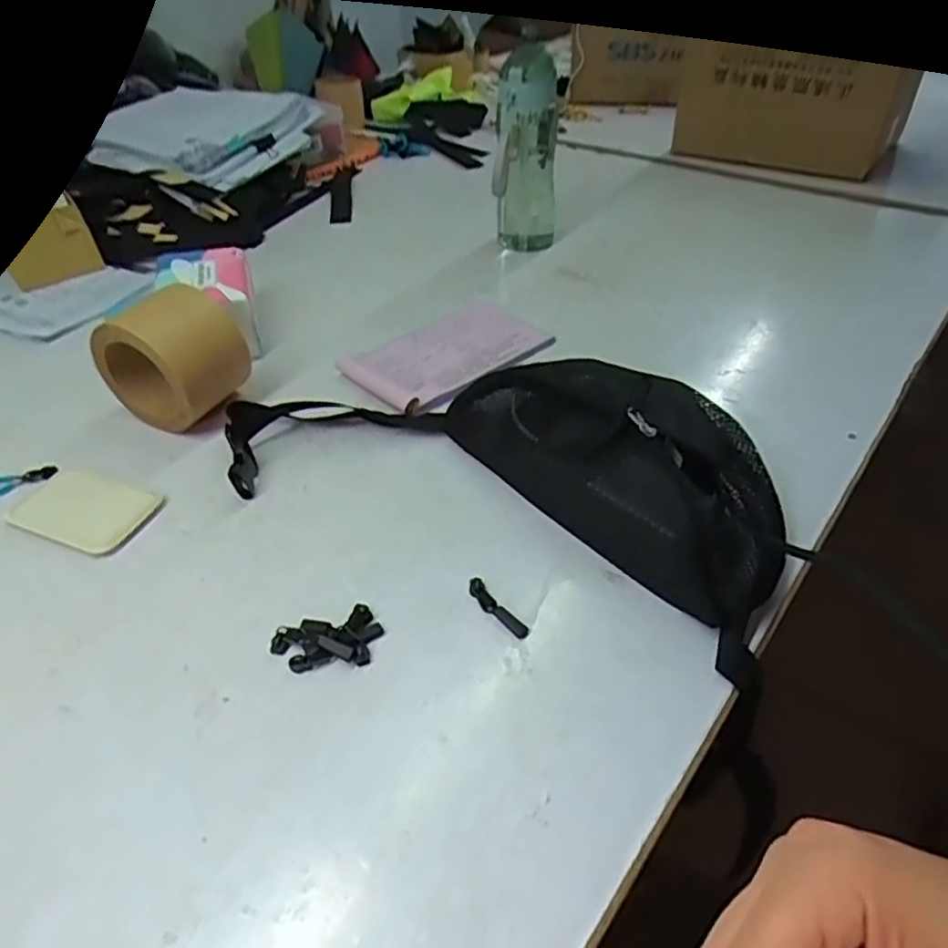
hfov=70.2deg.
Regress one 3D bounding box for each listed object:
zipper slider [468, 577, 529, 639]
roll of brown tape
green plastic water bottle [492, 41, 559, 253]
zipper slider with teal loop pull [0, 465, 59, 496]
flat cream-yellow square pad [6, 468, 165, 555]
[{"bbox_3d":[0.014,0.088,0.440,0.012,0.006,0.055,-28,49,-26],"label":"zipper slider"},{"bbox_3d":[-0.257,-0.101,0.577,0.114,0.115,0.073,17,45,19],"label":"roll of brown tape"},{"bbox_3d":[0.062,-0.370,0.800,0.071,0.219,0.068,3,42,4],"label":"green plastic water bottle"},{"bbox_3d":[-0.371,0.005,0.549,0.055,0.009,0.018,-11,43,-10],"label":"zipper slider with teal loop pull"},{"bbox_3d":[-0.302,0.025,0.518,0.109,0.007,0.067,15,45,17],"label":"flat cream-yellow square pad"}]

